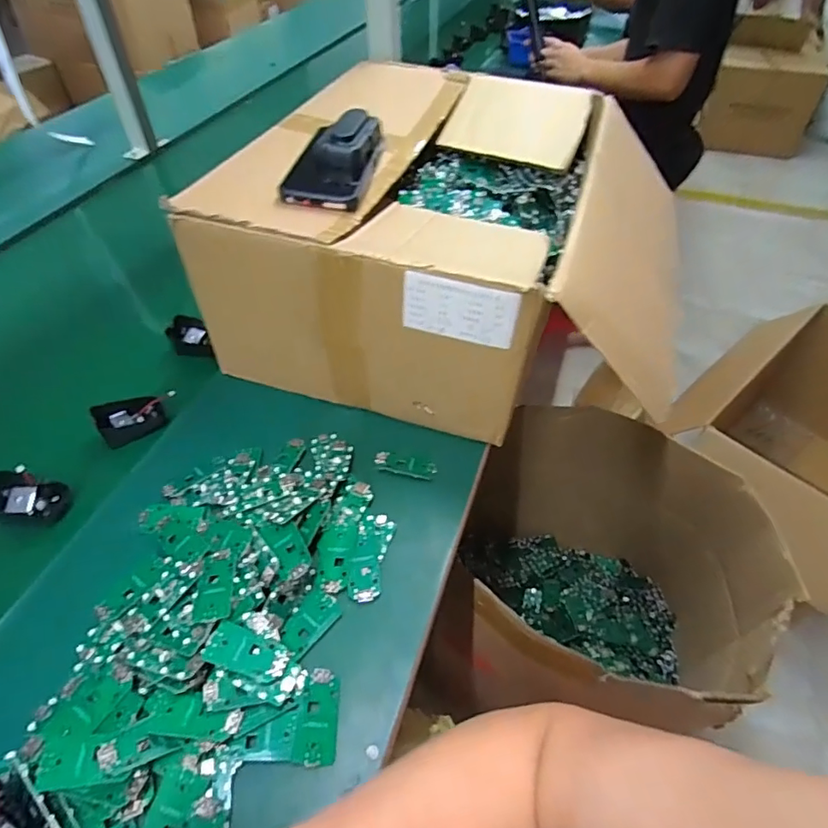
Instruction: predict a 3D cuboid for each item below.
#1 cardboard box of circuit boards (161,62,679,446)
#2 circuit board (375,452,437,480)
[{"bbox_3d":[0.051,-0.244,0.656,0.483,0.212,0.495,11,51,8],"label":"cardboard box of circuit boards"},{"bbox_3d":[-0.010,0.054,0.551,0.065,0.004,0.023,9,51,6],"label":"circuit board"}]

